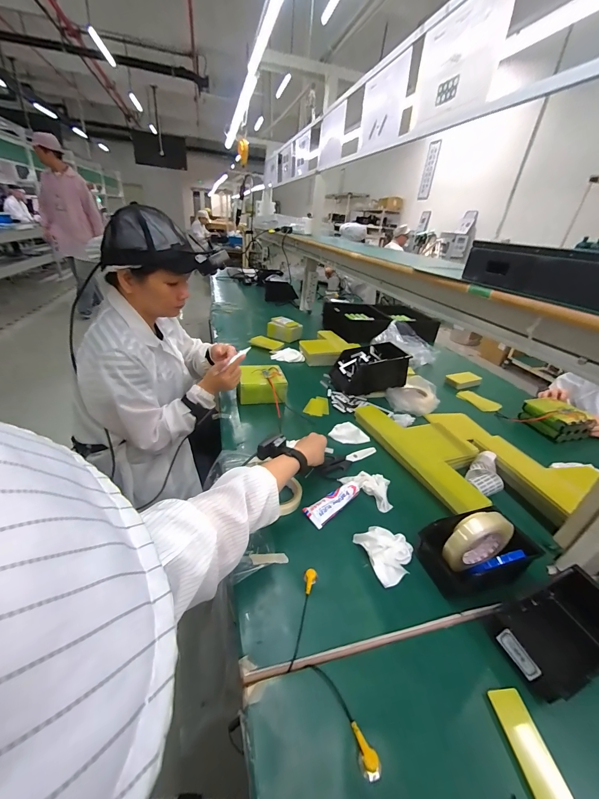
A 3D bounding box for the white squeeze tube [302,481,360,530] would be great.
[{"bbox_3d":[0.072,0.208,0.635,0.136,0.017,0.046,-23,41,-37],"label":"white squeeze tube"}]

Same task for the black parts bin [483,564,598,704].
[{"bbox_3d":[0.369,0.319,0.433,0.184,0.065,0.105,-8,33,-19],"label":"black parts bin"}]

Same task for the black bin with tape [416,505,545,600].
[{"bbox_3d":[0.299,0.237,0.512,0.162,0.114,0.105,-3,32,-12],"label":"black bin with tape"}]

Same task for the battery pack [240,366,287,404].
[{"bbox_3d":[-0.118,-0.046,0.983,0.156,0.075,0.137,1,31,-6],"label":"battery pack"}]

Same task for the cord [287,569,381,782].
[{"bbox_3d":[0.023,0.341,0.408,0.073,0.010,0.226,-5,33,-15],"label":"cord"}]

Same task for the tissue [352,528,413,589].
[{"bbox_3d":[0.156,0.262,0.541,0.084,0.031,0.097,-11,34,-23],"label":"tissue"}]

